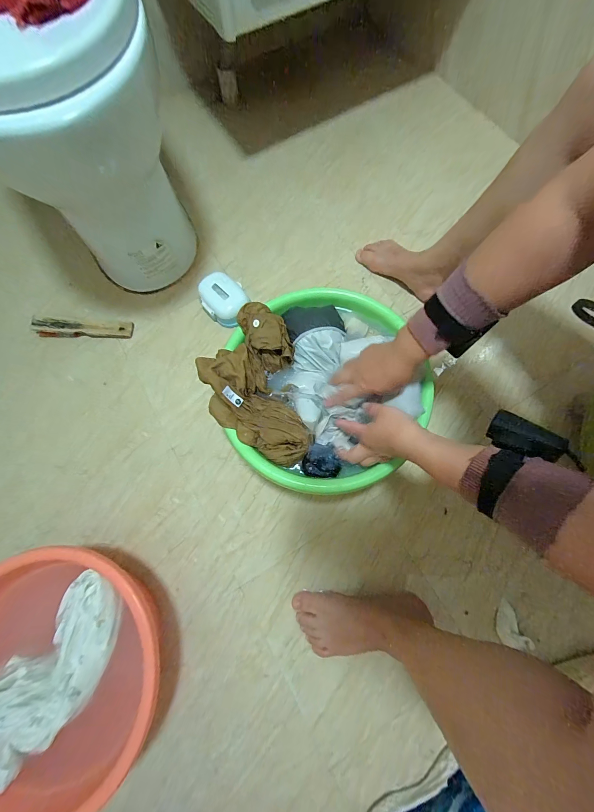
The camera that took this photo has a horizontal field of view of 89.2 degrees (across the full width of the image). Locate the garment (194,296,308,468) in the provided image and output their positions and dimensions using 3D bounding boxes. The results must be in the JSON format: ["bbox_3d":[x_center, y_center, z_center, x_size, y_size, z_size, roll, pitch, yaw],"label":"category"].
[{"bbox_3d":[-0.076,-0.042,0.514,0.152,0.064,0.283,-10,73,-1],"label":"garment"}]

